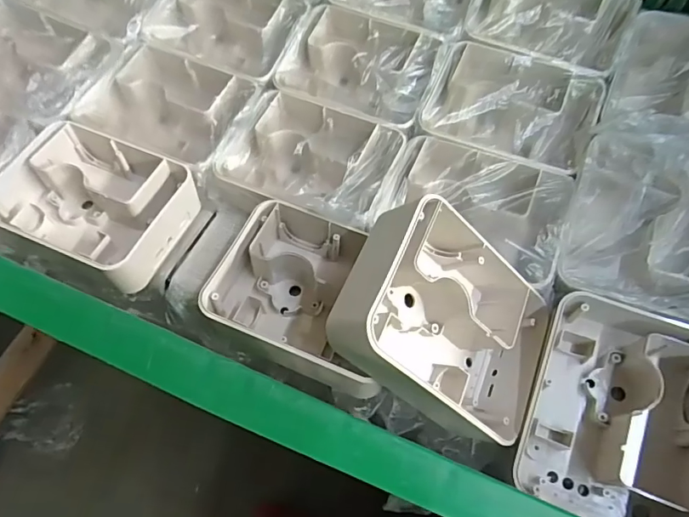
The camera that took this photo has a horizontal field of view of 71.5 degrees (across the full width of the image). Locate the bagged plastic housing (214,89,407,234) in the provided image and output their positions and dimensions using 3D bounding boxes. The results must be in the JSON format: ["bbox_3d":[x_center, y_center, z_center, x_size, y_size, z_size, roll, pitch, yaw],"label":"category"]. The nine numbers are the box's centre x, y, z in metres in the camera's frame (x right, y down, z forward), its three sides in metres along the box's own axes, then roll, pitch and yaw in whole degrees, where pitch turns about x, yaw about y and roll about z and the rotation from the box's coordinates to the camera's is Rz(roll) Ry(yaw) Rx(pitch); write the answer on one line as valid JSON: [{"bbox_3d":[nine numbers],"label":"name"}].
[{"bbox_3d":[-0.022,-0.075,0.375,0.127,0.048,0.097,26,69,12],"label":"bagged plastic housing"}]

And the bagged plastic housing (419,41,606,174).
[{"bbox_3d":[0.130,-0.118,0.388,0.127,0.041,0.091,23,68,11],"label":"bagged plastic housing"}]

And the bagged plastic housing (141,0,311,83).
[{"bbox_3d":[-0.103,-0.207,0.434,0.126,0.041,0.098,23,68,11],"label":"bagged plastic housing"}]

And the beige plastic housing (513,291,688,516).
[{"bbox_3d":[0.161,0.092,0.289,0.100,0.057,0.133,24,68,11],"label":"beige plastic housing"}]

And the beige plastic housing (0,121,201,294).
[{"bbox_3d":[-0.185,-0.044,0.363,0.125,0.046,0.100,23,68,11],"label":"beige plastic housing"}]

